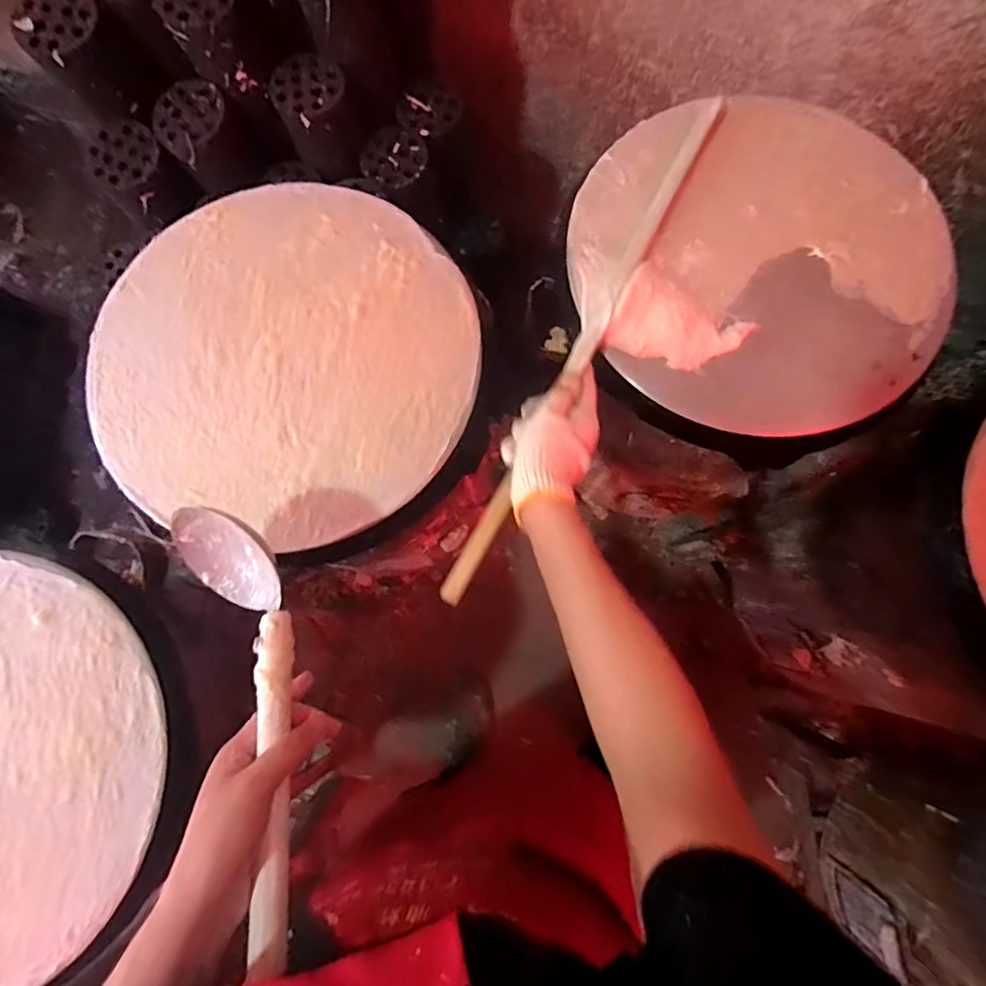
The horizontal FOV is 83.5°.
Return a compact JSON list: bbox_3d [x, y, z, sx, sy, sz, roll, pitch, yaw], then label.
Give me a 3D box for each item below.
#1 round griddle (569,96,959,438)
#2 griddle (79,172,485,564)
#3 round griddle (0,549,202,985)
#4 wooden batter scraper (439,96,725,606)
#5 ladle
[{"bbox_3d":[0.267,-0.243,0.549,0.369,0.055,0.365,14,83,4],"label":"round griddle"},{"bbox_3d":[-0.205,-0.134,0.537,0.375,0.016,0.358,0,79,1],"label":"griddle"},{"bbox_3d":[-0.467,0.242,0.483,0.390,0.021,0.365,0,79,1],"label":"round griddle"},{"bbox_3d":[0.097,-0.156,0.527,0.022,0.021,0.575,27,79,6],"label":"wooden batter scraper"},{"bbox_3d":[-0.163,0.140,0.364,0.066,0.062,0.285,-21,62,-3],"label":"ladle"}]

